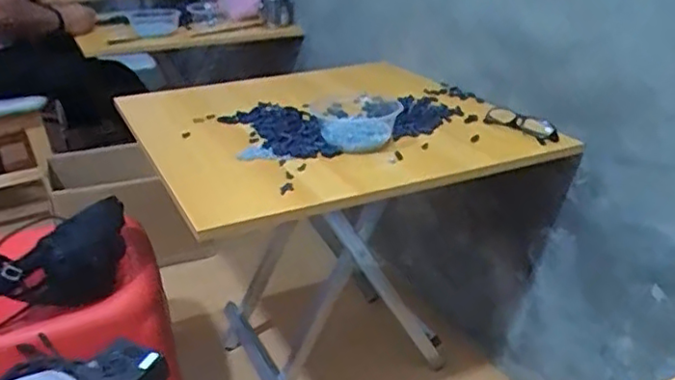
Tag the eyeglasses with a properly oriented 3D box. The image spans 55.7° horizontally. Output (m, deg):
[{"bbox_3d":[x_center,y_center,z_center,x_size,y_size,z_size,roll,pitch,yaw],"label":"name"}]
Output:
[{"bbox_3d":[0.285,-0.105,1.011,0.037,0.030,0.148,-15,29,-29],"label":"eyeglasses"}]

